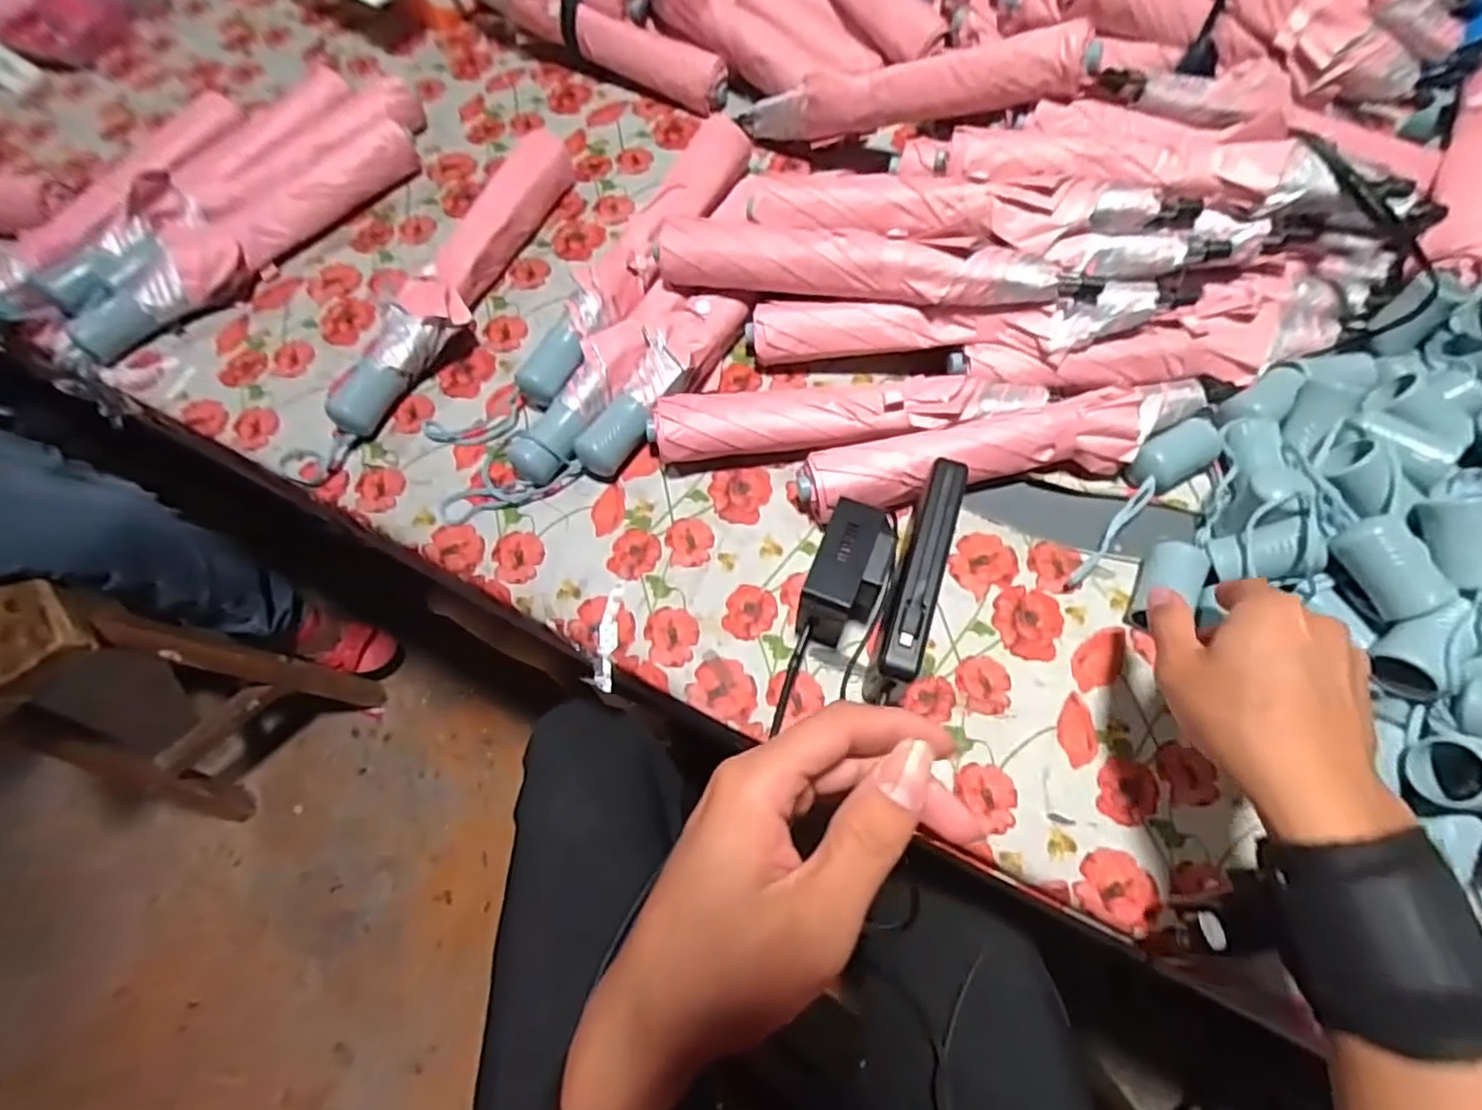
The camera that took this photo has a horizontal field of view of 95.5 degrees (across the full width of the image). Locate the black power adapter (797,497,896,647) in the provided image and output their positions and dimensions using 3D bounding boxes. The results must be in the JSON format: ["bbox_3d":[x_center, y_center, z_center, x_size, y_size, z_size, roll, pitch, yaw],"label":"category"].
[{"bbox_3d":[0.072,0.019,0.450,0.051,0.075,0.079,20,69,10],"label":"black power adapter"}]

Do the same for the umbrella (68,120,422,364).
[{"bbox_3d":[-0.437,-0.287,0.607,0.051,0.051,0.329,38,73,16],"label":"umbrella"}]

